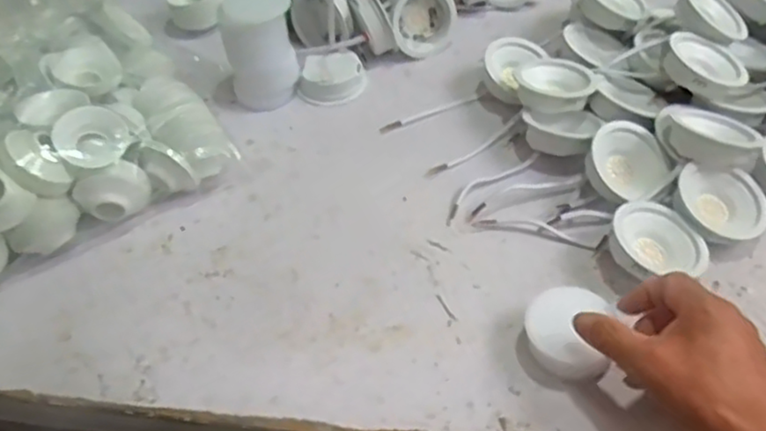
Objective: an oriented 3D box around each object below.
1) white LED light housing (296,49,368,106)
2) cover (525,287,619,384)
[{"bbox_3d":[-0.051,-0.139,0.689,0.068,0.028,0.053,-6,49,-1],"label":"white LED light housing"},{"bbox_3d":[0.124,0.083,0.470,0.054,0.033,0.057,3,49,7],"label":"cover"}]

